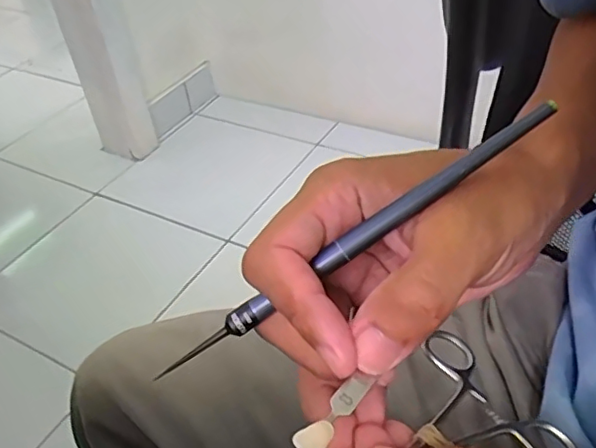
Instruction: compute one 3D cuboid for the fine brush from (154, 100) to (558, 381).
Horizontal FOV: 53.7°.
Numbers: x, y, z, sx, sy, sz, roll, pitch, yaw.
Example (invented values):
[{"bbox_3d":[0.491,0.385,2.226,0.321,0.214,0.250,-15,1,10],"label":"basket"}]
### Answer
[{"bbox_3d":[0.018,0.007,0.197,0.152,0.006,0.006,-35,44,2],"label":"fine brush"}]

